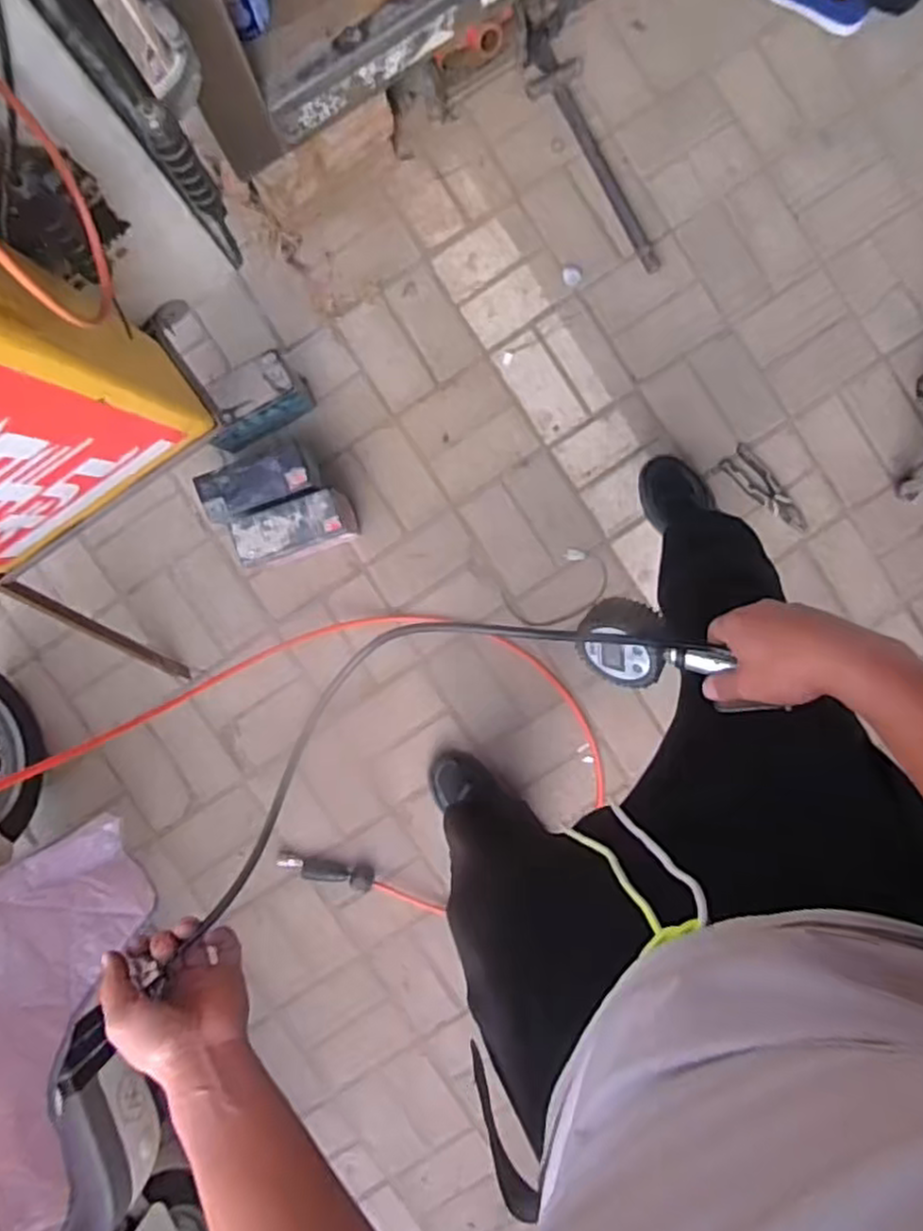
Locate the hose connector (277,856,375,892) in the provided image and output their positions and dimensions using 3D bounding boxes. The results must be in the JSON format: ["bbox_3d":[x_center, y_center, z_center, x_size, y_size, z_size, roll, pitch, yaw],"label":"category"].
[{"bbox_3d":[-0.249,0.476,1.360,0.175,0.029,0.049,10,94,1],"label":"hose connector"}]

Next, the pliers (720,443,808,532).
[{"bbox_3d":[0.549,-0.223,1.321,0.060,0.011,0.188,-43,92,3],"label":"pliers"}]

